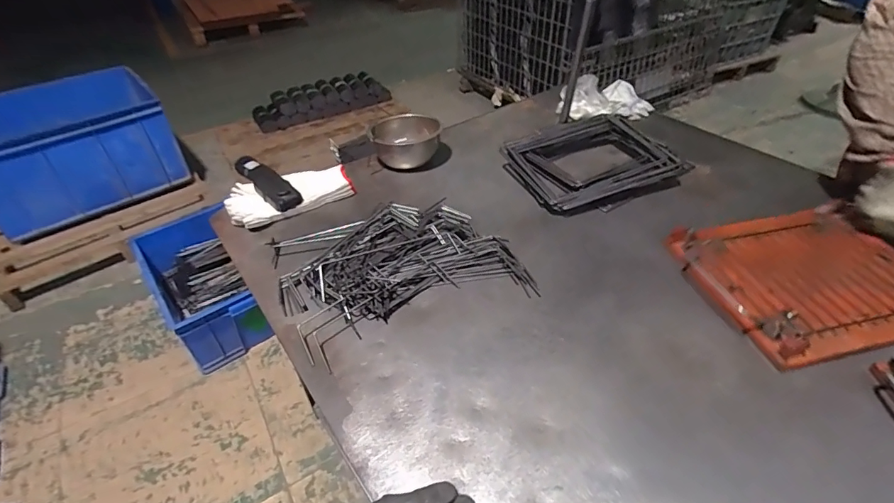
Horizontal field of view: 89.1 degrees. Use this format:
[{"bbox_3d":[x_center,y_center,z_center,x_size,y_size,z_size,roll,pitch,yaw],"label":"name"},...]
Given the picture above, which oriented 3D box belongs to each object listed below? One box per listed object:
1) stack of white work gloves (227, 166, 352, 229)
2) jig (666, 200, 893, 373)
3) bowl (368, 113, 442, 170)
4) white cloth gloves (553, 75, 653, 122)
[{"bbox_3d":[-0.294,-0.110,0.843,0.212,0.028,0.122,-20,43,-18],"label":"stack of white work gloves"},{"bbox_3d":[0.506,0.031,0.633,0.304,0.030,0.238,-10,41,-7],"label":"jig"},{"bbox_3d":[-0.082,-0.234,0.947,0.132,0.074,0.132,-1,40,3],"label":"bowl"},{"bbox_3d":[0.365,-0.365,1.089,0.250,0.063,0.154,-10,42,-8],"label":"white cloth gloves"}]

